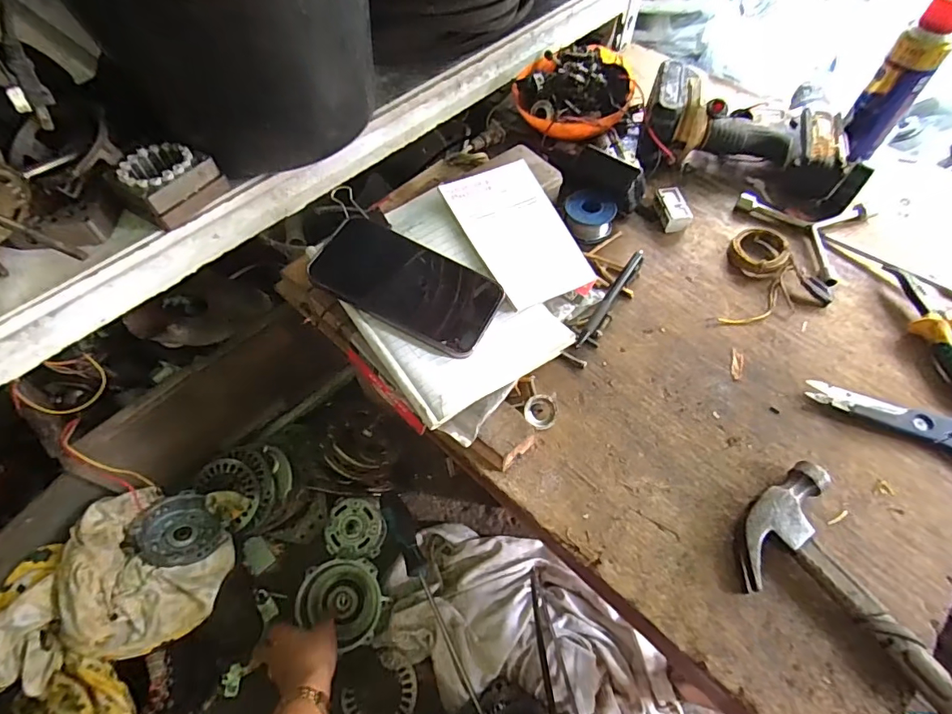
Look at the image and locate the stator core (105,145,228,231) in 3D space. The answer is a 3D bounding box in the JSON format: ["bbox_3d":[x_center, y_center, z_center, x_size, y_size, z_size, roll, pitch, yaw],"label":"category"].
[{"bbox_3d":[-0.271,-0.153,0.421,0.070,0.042,0.068,29,64,18],"label":"stator core"}]

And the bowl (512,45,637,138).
[{"bbox_3d":[0.117,-0.331,0.585,0.134,0.051,0.140,1,59,2],"label":"bowl"}]

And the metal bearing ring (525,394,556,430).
[{"bbox_3d":[0.056,0.048,0.423,0.027,0.014,0.027,0,60,1],"label":"metal bearing ring"}]

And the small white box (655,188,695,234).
[{"bbox_3d":[0.219,-0.165,0.541,0.029,0.022,0.047,-7,60,-3],"label":"small white box"}]

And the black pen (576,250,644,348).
[{"bbox_3d":[0.136,-0.060,0.484,0.013,0.016,0.133,31,65,17],"label":"black pen"}]

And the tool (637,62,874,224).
[{"bbox_3d":[0.313,-0.251,0.560,0.233,0.076,0.136,17,62,10],"label":"tool"}]

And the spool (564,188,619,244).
[{"bbox_3d":[0.122,-0.153,0.526,0.051,0.030,0.050,-39,67,-19],"label":"spool"}]

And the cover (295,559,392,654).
[{"bbox_3d":[-0.169,0.312,0.624,0.108,0.041,0.098,23,63,13],"label":"cover"}]

